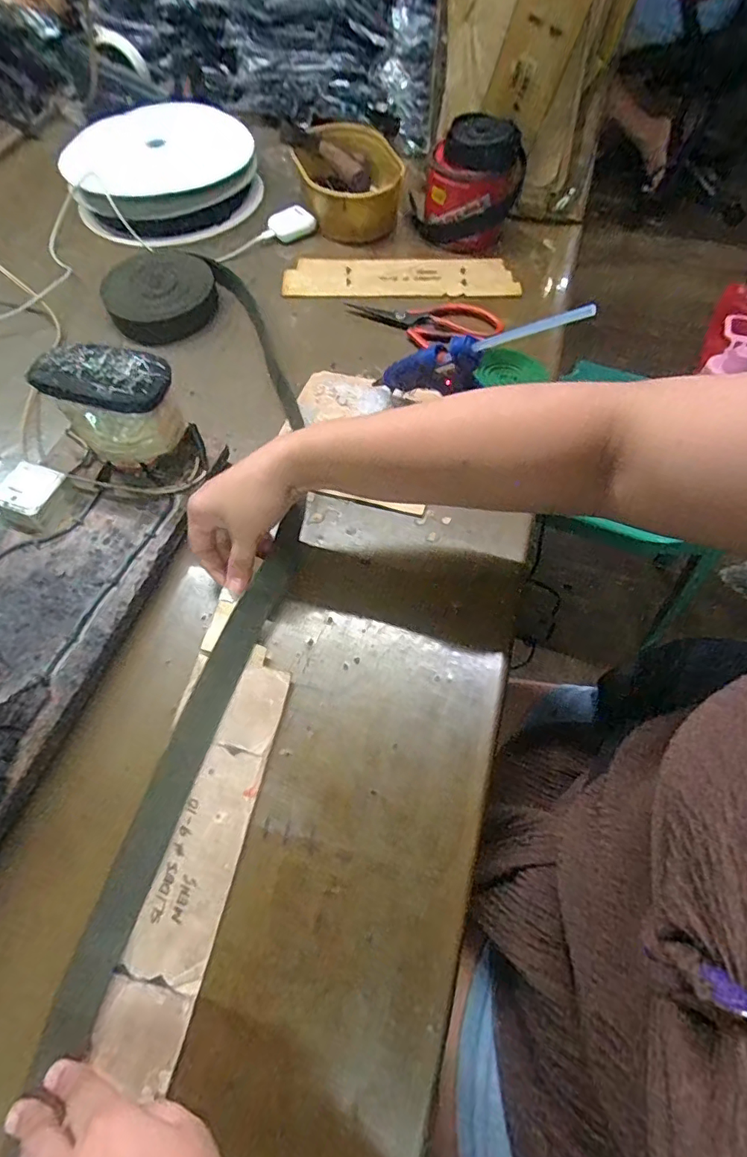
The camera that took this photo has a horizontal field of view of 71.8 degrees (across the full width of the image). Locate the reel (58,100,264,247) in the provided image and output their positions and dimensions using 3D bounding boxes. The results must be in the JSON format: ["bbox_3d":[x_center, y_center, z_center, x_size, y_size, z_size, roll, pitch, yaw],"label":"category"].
[{"bbox_3d":[-0.282,-0.551,0.699,0.245,0.055,0.241,-21,63,-10],"label":"reel"}]

